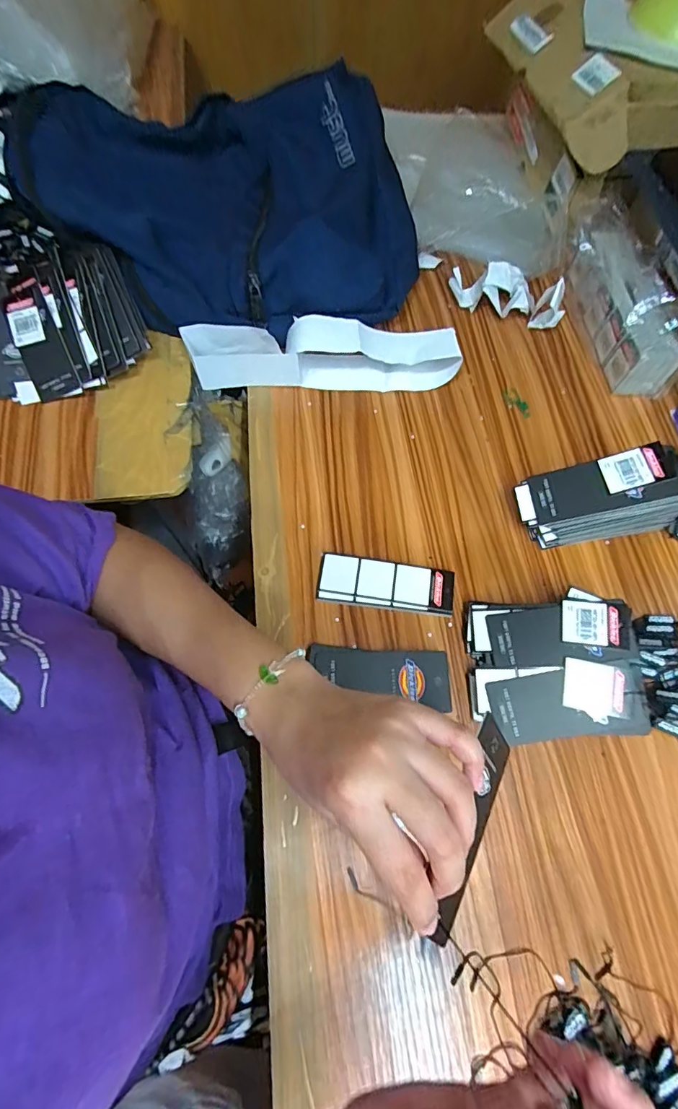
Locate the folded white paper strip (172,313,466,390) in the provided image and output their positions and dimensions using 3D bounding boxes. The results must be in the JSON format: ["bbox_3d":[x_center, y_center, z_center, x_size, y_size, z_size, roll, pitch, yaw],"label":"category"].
[{"bbox_3d":[-0.017,-0.213,0.496,0.281,0.042,0.057,1,67,-2],"label":"folded white paper strip"}]

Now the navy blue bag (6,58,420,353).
[{"bbox_3d":[-0.121,-0.393,0.528,0.408,0.116,0.312,0,67,-3],"label":"navy blue bag"}]

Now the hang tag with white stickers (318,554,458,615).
[{"bbox_3d":[0.042,0.028,0.417,0.119,0.011,0.042,8,67,1],"label":"hang tag with white stickers"}]

